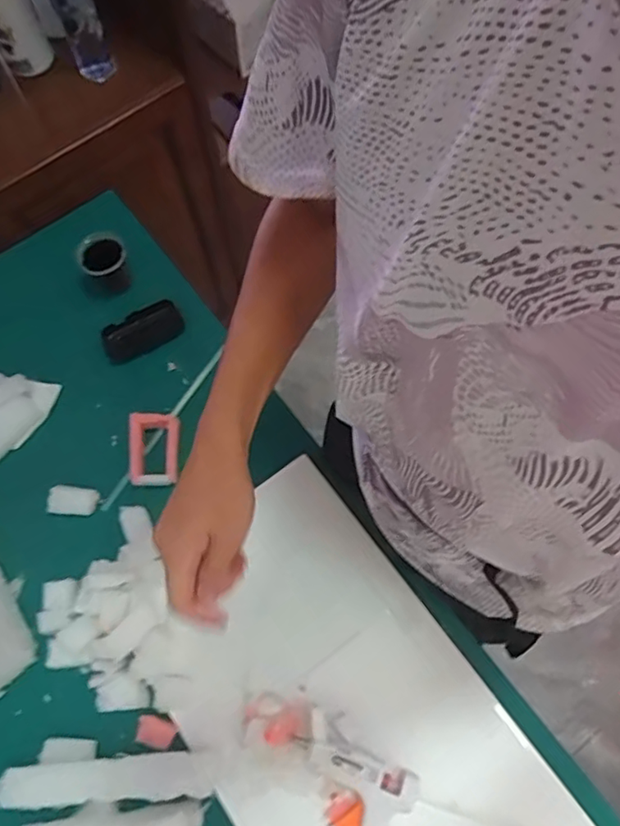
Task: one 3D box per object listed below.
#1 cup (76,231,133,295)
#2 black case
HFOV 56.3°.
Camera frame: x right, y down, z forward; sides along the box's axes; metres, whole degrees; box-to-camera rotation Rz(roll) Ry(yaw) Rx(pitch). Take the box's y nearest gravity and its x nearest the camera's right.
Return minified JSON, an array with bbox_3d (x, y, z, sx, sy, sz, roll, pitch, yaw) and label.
[{"bbox_3d":[-0.283,-0.210,0.803,0.061,0.051,0.065,0,70,1],"label":"cup"},{"bbox_3d":[-0.236,-0.114,0.818,0.113,0.023,0.055,-29,72,-9],"label":"black case"}]

